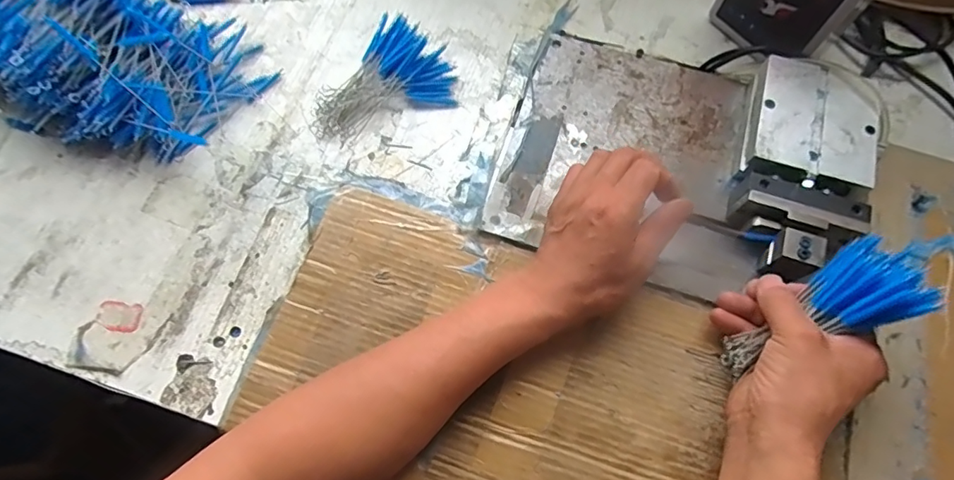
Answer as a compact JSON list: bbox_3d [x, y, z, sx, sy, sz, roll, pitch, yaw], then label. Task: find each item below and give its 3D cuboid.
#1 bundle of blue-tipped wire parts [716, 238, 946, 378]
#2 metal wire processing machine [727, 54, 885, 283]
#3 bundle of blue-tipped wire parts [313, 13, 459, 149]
[{"bbox_3d":[0.240,0.053,0.357,0.134,0.042,0.055,-42,68,31],"label":"bundle of blue-tipped wire parts"},{"bbox_3d":[0.274,-0.055,0.426,0.100,0.050,0.192,17,70,7],"label":"metal wire processing machine"},{"bbox_3d":[-0.082,-0.143,0.472,0.098,0.025,0.136,29,71,11],"label":"bundle of blue-tipped wire parts"}]

